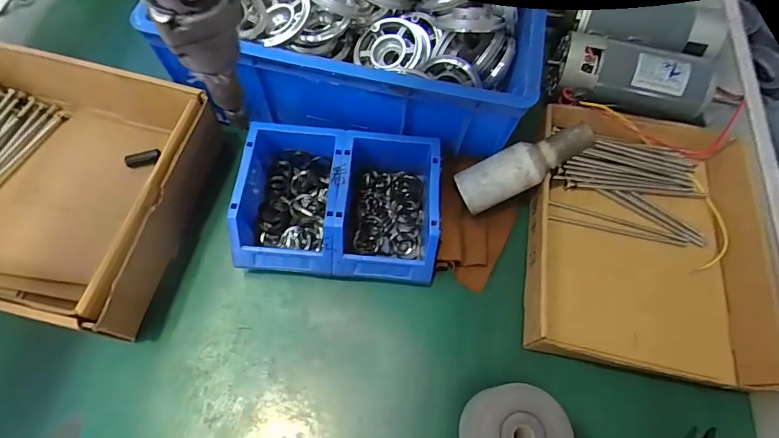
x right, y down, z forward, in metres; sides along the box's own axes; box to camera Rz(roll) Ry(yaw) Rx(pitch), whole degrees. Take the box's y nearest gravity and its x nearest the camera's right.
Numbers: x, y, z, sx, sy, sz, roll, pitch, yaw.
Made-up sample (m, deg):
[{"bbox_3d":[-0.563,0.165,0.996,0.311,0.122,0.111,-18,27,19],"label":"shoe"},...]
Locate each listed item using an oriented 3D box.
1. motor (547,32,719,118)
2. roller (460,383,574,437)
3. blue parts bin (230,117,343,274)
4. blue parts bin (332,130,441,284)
[{"bbox_3d":[0.300,-0.183,0.546,0.181,0.064,0.092,9,66,1],"label":"motor"},{"bbox_3d":[0.114,0.205,0.412,0.084,0.071,0.085,1,66,-3],"label":"roller"},{"bbox_3d":[-0.108,-0.023,0.493,0.108,0.072,0.161,4,66,-2],"label":"blue parts bin"},{"bbox_3d":[-0.004,-0.016,0.500,0.112,0.079,0.169,4,66,-1],"label":"blue parts bin"}]

